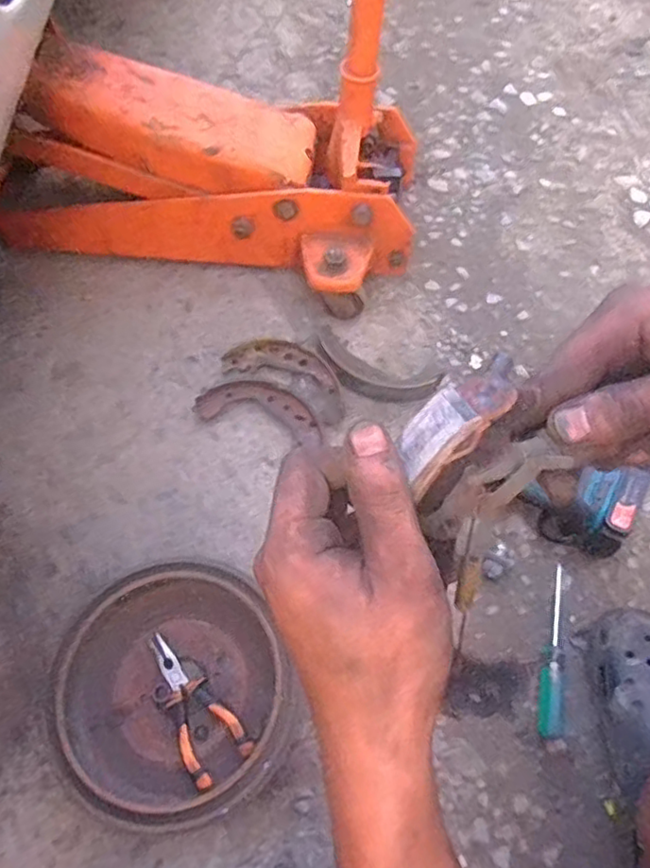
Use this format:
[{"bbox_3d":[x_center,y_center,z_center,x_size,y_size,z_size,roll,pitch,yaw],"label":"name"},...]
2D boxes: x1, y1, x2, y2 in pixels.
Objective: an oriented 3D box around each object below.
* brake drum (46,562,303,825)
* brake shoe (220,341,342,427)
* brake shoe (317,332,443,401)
[{"bbox_3d":[-0.147,0.246,0.605,0.210,0.059,0.227,-27,63,-12],"label":"brake drum"},{"bbox_3d":[-0.045,-0.078,0.796,0.168,0.028,0.069,26,65,16],"label":"brake shoe"},{"bbox_3d":[0.061,-0.082,0.799,0.167,0.037,0.073,22,64,14],"label":"brake shoe"}]

